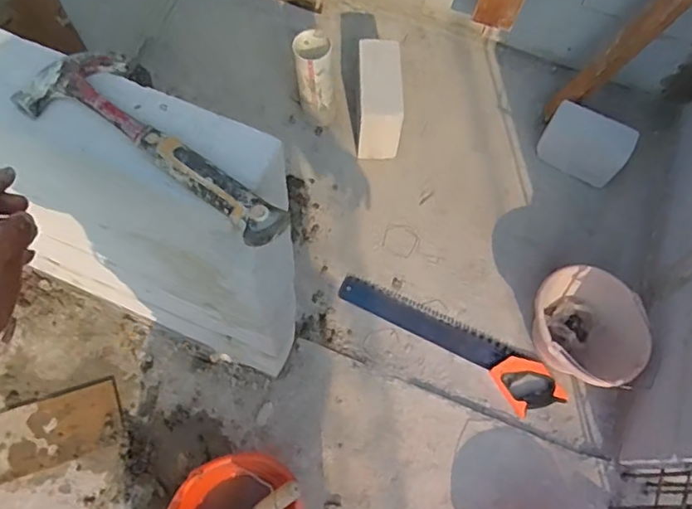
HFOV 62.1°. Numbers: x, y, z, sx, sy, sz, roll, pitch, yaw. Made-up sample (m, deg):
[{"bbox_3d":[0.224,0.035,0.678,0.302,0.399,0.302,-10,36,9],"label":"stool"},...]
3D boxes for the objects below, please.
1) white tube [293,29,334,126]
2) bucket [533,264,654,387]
[{"bbox_3d":[-0.076,-0.431,1.405,0.088,0.215,0.098,4,68,-2],"label":"white tube"},{"bbox_3d":[0.525,0.168,1.271,0.242,0.171,0.221,1,67,-3],"label":"bucket"}]

